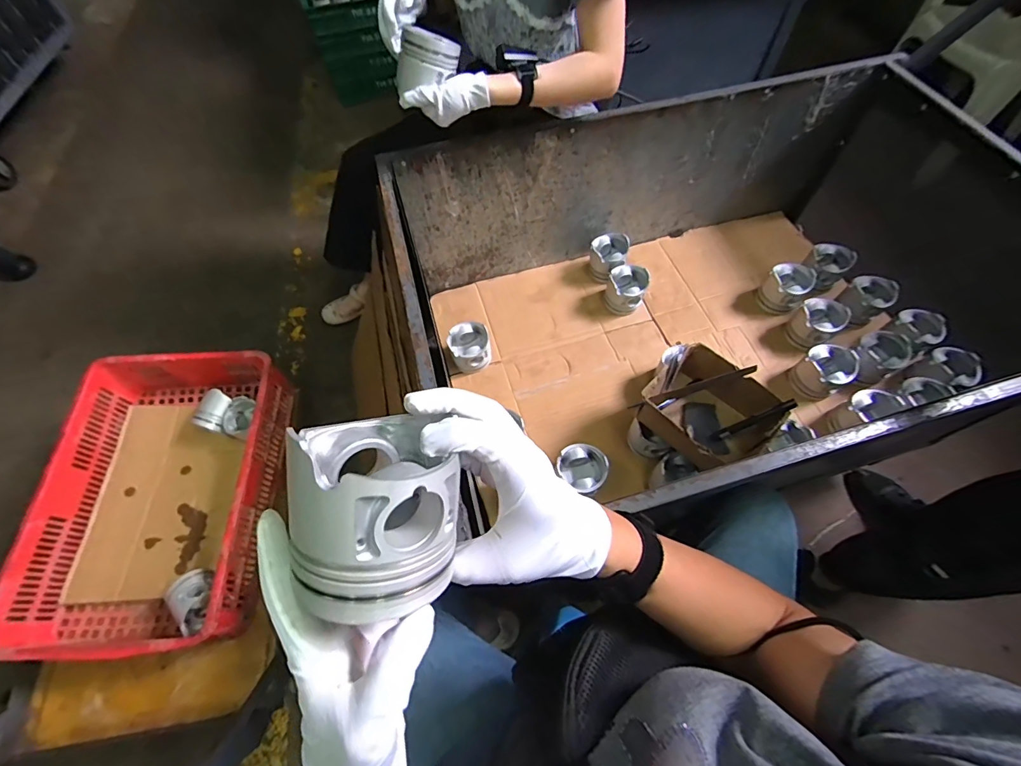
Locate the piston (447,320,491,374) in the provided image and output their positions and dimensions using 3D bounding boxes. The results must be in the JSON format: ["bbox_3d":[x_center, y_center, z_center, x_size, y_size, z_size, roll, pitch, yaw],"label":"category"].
[{"bbox_3d":[-0.090,-0.078,0.995,0.090,0.076,0.090,-1,61,2],"label":"piston"}]

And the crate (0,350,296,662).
[{"bbox_3d":[-0.769,0.242,0.976,0.425,0.162,0.614,-4,61,0],"label":"crate"}]

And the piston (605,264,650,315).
[{"bbox_3d":[0.279,-0.224,1.055,0.087,0.083,0.095,-1,61,2],"label":"piston"}]

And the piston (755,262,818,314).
[{"bbox_3d":[0.650,-0.222,1.038,0.095,0.094,0.098,-1,61,2],"label":"piston"}]

